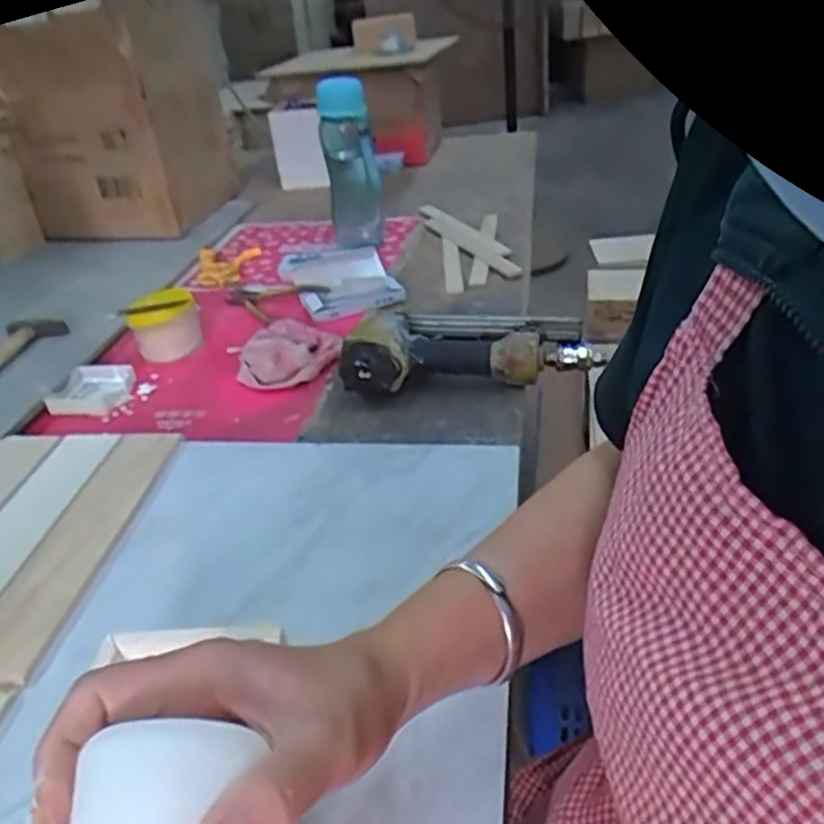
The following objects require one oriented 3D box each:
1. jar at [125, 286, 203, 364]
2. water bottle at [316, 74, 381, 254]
[{"bbox_3d":[-0.297,-0.107,0.864,0.079,0.066,0.072,-15,34,-15],"label":"jar"},{"bbox_3d":[-0.088,-0.355,1.037,0.073,0.224,0.073,-6,33,-2],"label":"water bottle"}]

